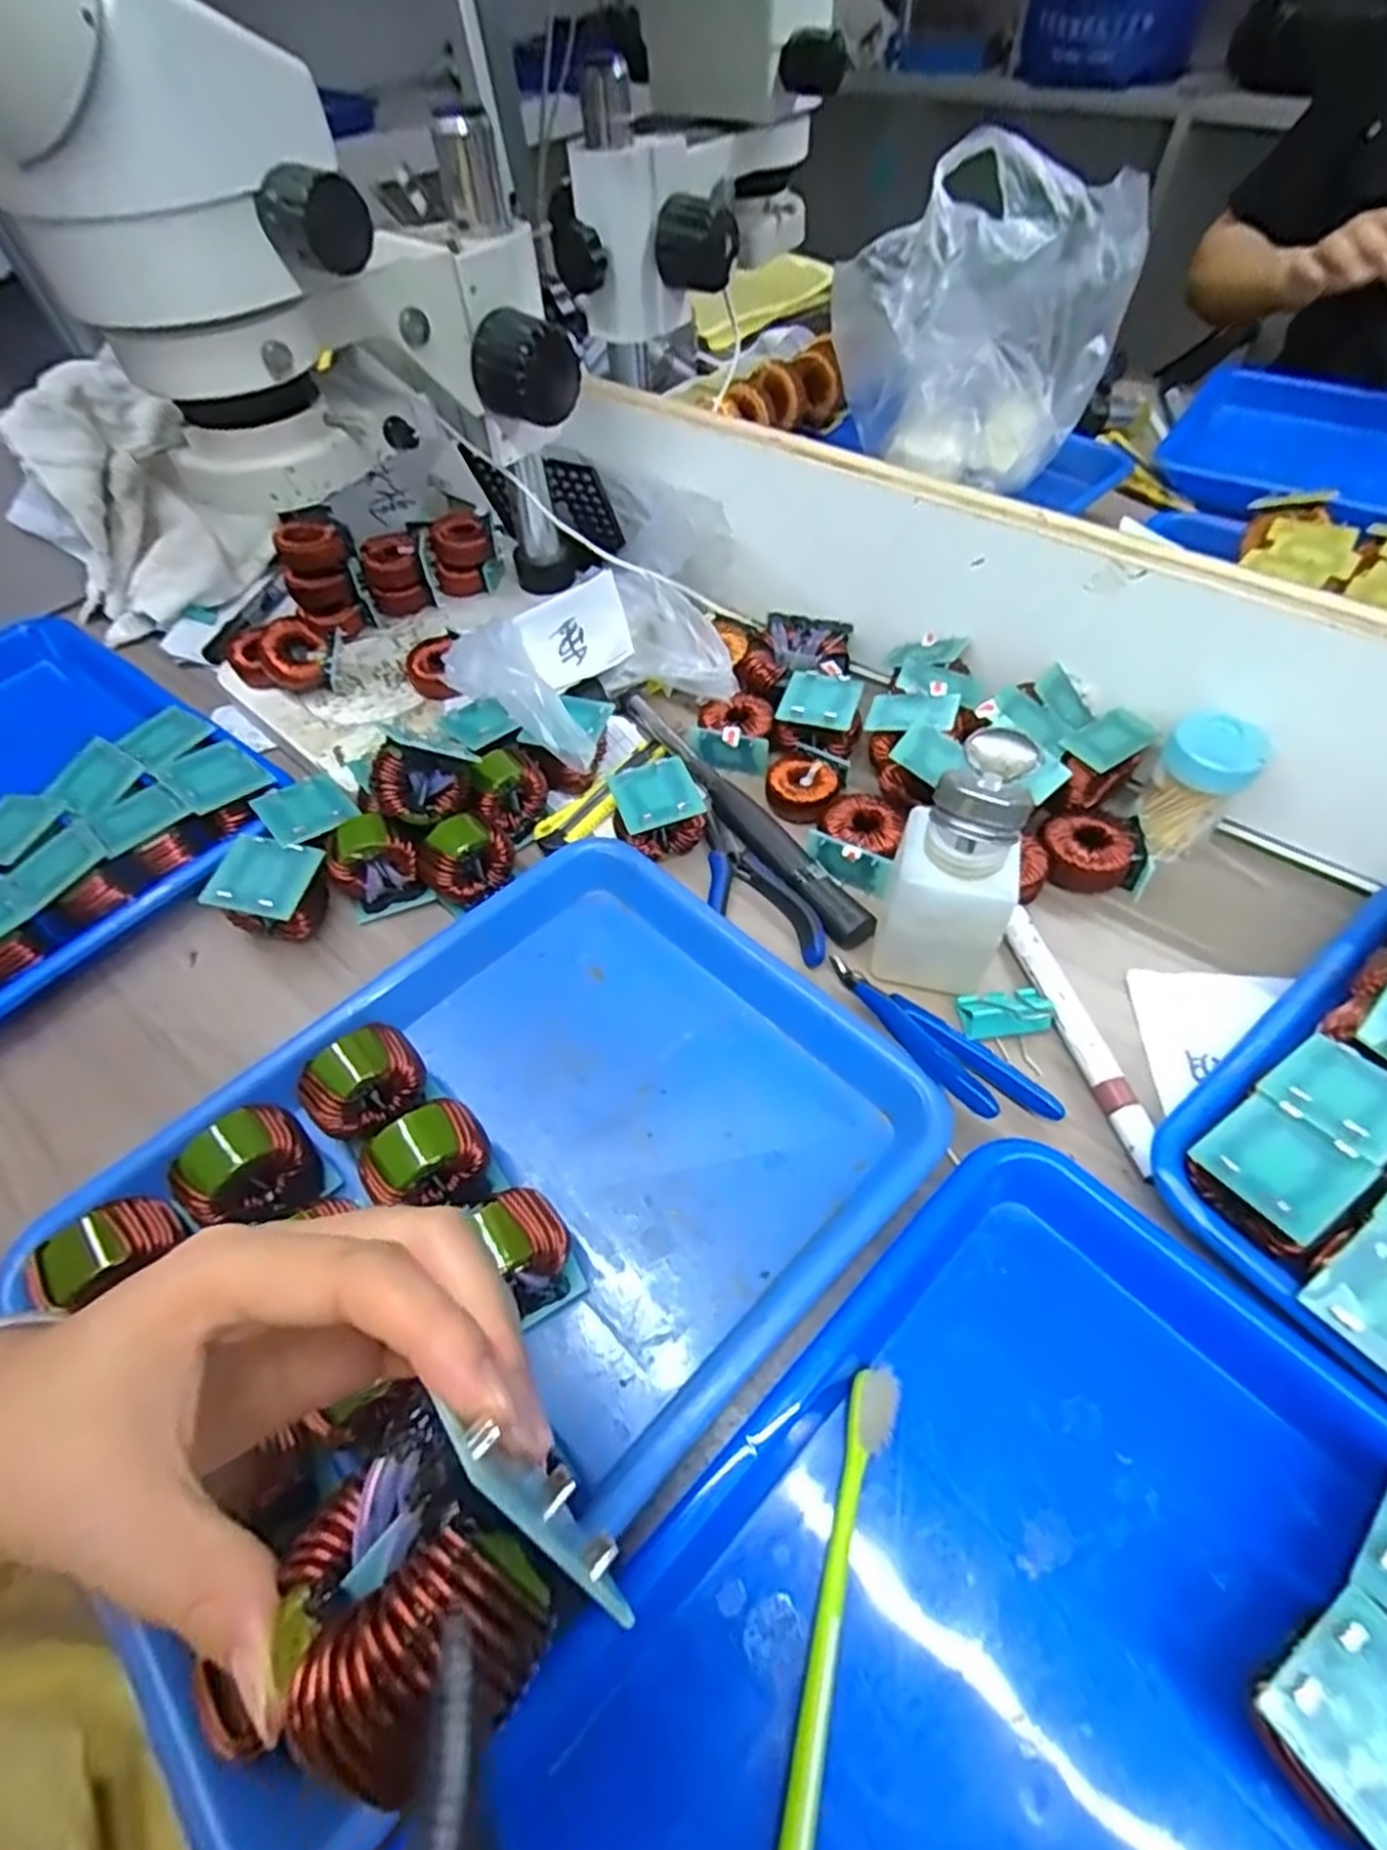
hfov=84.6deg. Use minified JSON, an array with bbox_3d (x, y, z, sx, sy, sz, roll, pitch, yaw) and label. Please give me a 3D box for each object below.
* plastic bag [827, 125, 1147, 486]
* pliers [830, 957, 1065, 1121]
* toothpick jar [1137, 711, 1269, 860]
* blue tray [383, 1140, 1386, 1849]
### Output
[{"bbox_3d":[0.214,-0.464,0.584,0.210,0.161,0.136,15,56,13],"label":"plastic bag"},{"bbox_3d":[0.113,0.056,0.366,0.123,0.008,0.039,37,64,25],"label":"pliers"},{"bbox_3d":[0.269,-0.074,0.413,0.043,0.067,0.043,-1,54,2],"label":"toothpick jar"},{"bbox_3d":[0.101,0.252,0.212,0.324,0.042,0.254,-36,60,-21],"label":"blue tray"}]

